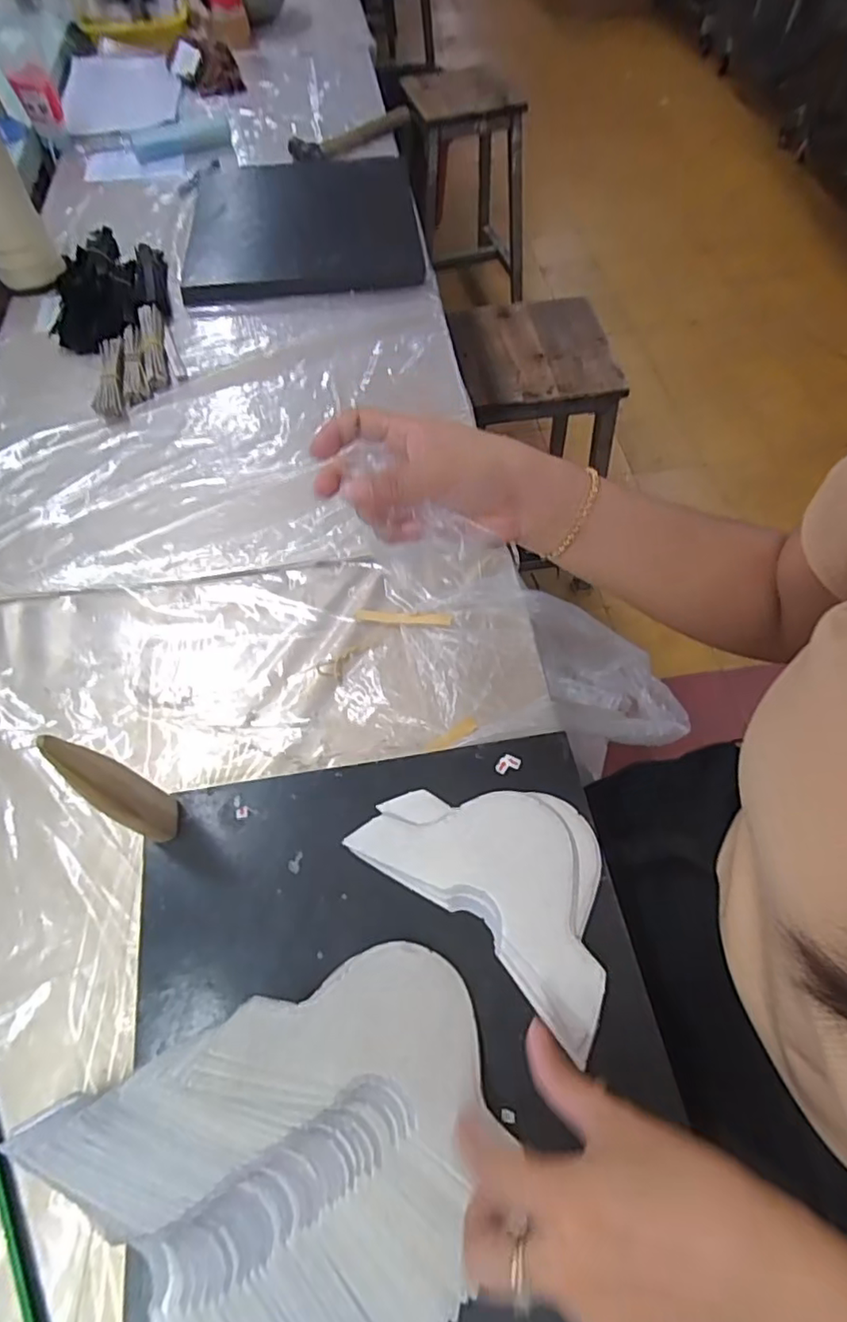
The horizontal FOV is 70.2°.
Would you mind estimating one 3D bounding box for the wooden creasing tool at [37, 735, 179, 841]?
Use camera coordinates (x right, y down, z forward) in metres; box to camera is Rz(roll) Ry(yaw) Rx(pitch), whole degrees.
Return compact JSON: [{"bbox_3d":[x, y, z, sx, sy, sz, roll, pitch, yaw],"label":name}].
[{"bbox_3d":[-0.169,0.080,0.349,0.019,0.166,0.027,29,65,15],"label":"wooden creasing tool"}]

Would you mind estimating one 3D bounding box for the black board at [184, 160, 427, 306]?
[{"bbox_3d":[-0.155,-0.599,0.810,0.292,0.032,0.352,-3,61,-1],"label":"black board"}]

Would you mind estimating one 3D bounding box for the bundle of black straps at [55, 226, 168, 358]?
[{"bbox_3d":[-0.373,-0.446,0.712,0.124,0.054,0.172,-12,62,-6],"label":"bundle of black straps"}]

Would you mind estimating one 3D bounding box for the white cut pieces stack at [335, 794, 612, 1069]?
[{"bbox_3d":[0.055,0.132,0.386,0.173,0.011,0.110,36,67,19],"label":"white cut pieces stack"}]

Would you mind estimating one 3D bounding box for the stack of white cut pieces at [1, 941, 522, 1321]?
[{"bbox_3d":[-0.053,0.247,0.287,0.198,0.058,0.161,-25,64,-13],"label":"stack of white cut pieces"}]

